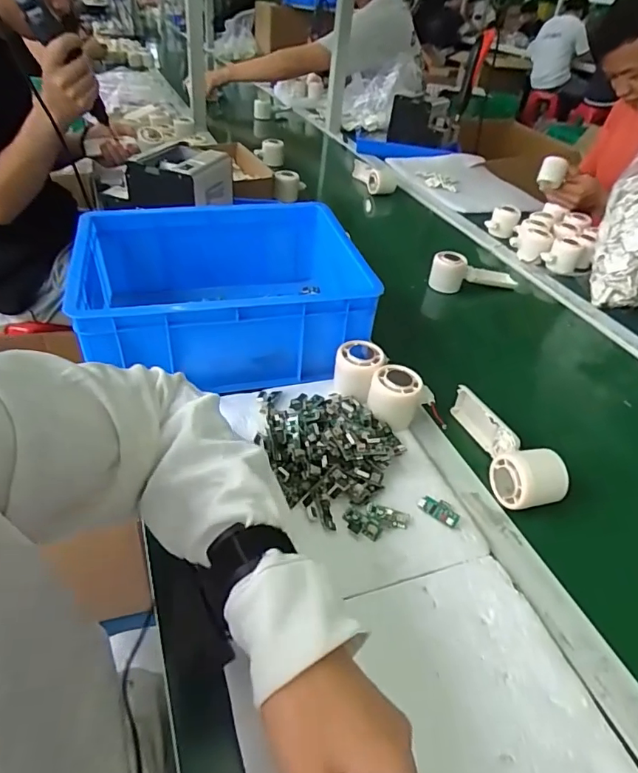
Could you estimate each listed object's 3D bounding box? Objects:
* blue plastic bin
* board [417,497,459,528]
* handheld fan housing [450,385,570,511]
[{"bbox_3d":[-0.121,-0.124,0.663,0.313,0.131,0.261,-6,41,-15],"label":"blue plastic bin"},{"bbox_3d":[0.115,0.118,0.484,0.040,0.004,0.021,32,66,30],"label":"board"},{"bbox_3d":[0.207,0.060,0.565,0.060,0.045,0.158,-4,40,-12],"label":"handheld fan housing"}]

